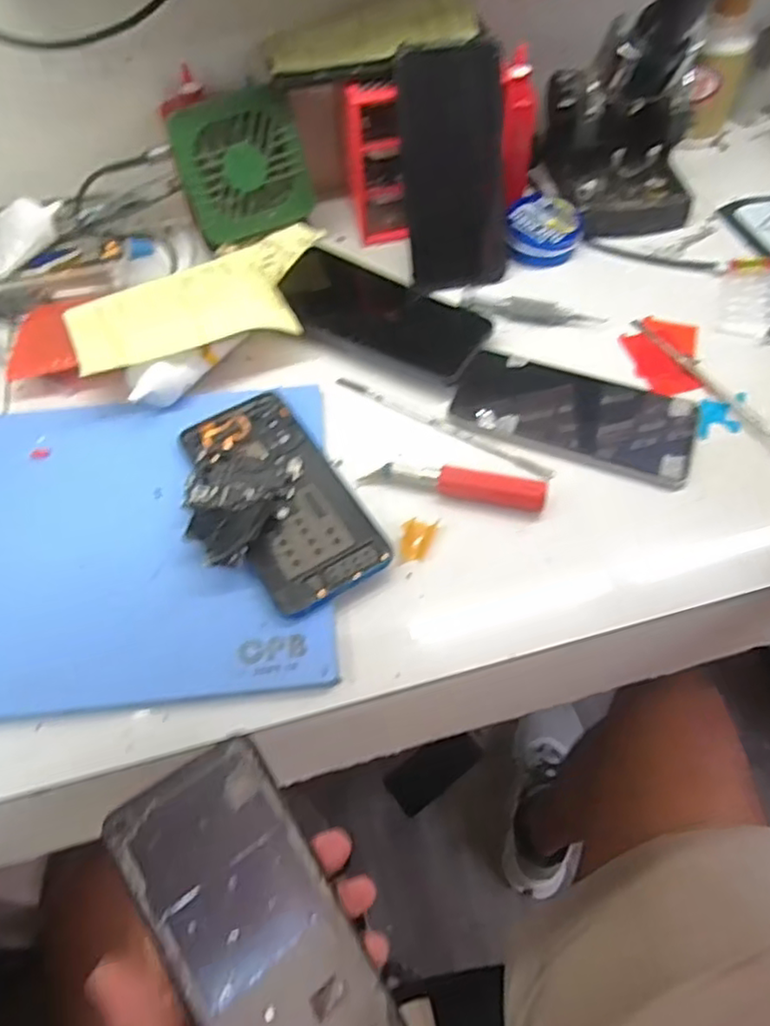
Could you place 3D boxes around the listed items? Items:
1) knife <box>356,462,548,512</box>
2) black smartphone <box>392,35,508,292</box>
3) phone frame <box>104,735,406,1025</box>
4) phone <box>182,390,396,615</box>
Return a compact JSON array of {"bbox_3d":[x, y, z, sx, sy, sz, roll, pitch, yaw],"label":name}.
[{"bbox_3d":[0.043,-0.019,0.419,0.113,0.017,0.017,12,59,8],"label":"knife"},{"bbox_3d":[0.054,-0.259,0.507,0.077,0.163,0.017,-13,28,-8],"label":"black smartphone"},{"bbox_3d":[-0.053,0.182,0.289,0.072,0.004,0.155,-25,81,-38],"label":"phone frame"},{"bbox_3d":[-0.073,-0.011,0.414,0.093,0.023,0.161,-26,61,-15],"label":"phone"}]

